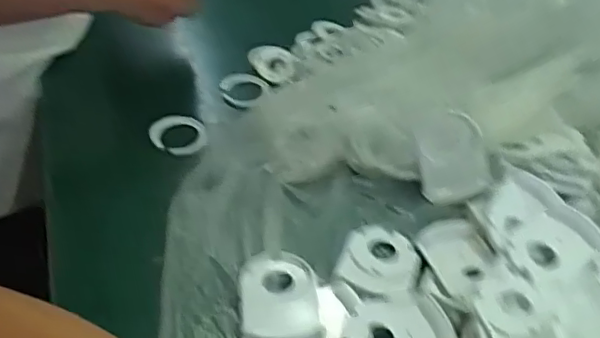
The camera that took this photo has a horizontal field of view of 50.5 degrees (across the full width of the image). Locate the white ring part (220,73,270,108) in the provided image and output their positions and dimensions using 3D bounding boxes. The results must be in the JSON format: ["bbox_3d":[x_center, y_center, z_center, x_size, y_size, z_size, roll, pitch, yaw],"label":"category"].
[{"bbox_3d":[-0.059,-0.083,0.660,0.045,0.016,0.049,1,54,-1],"label":"white ring part"}]

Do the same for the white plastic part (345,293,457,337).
[{"bbox_3d":[0.071,0.118,0.447,0.082,0.017,0.056,-9,44,-17],"label":"white plastic part"}]

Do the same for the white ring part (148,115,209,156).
[{"bbox_3d":[-0.113,-0.034,0.594,0.053,0.011,0.053,-2,42,-10],"label":"white ring part"}]

